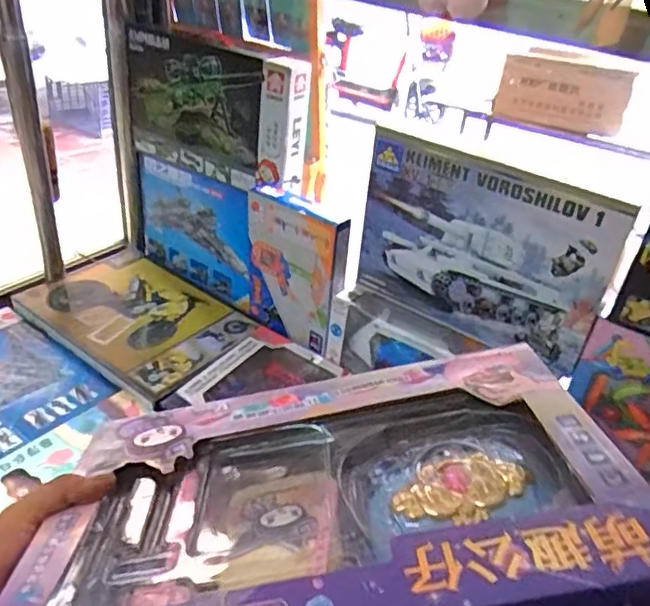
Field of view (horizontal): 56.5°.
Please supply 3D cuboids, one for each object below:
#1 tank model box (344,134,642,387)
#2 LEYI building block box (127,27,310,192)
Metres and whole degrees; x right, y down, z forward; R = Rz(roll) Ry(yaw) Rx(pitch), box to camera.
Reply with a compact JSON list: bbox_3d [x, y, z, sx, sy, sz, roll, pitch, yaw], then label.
[{"bbox_3d":[0.272,-0.080,1.116,0.472,0.358,0.058,23,37,23],"label":"tank model box"},{"bbox_3d":[-0.268,-0.449,1.389,0.486,0.278,0.094,27,38,28],"label":"LEYI building block box"}]

